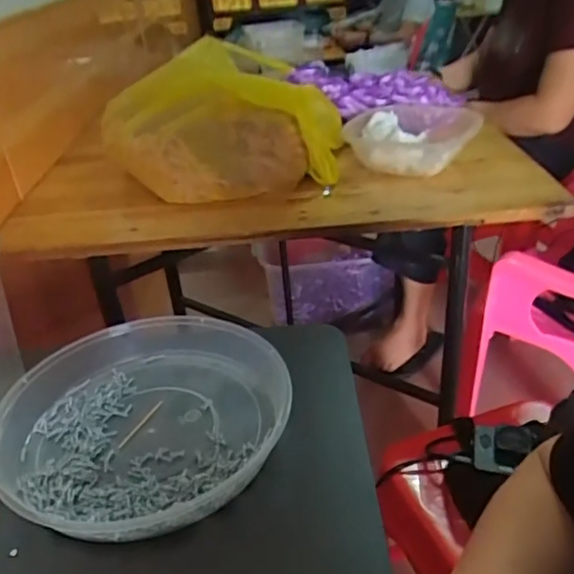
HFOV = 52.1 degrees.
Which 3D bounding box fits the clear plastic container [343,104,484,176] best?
[{"bbox_3d":[0.235,-0.278,1.040,0.201,0.065,0.310,9,34,20],"label":"clear plastic container"}]

